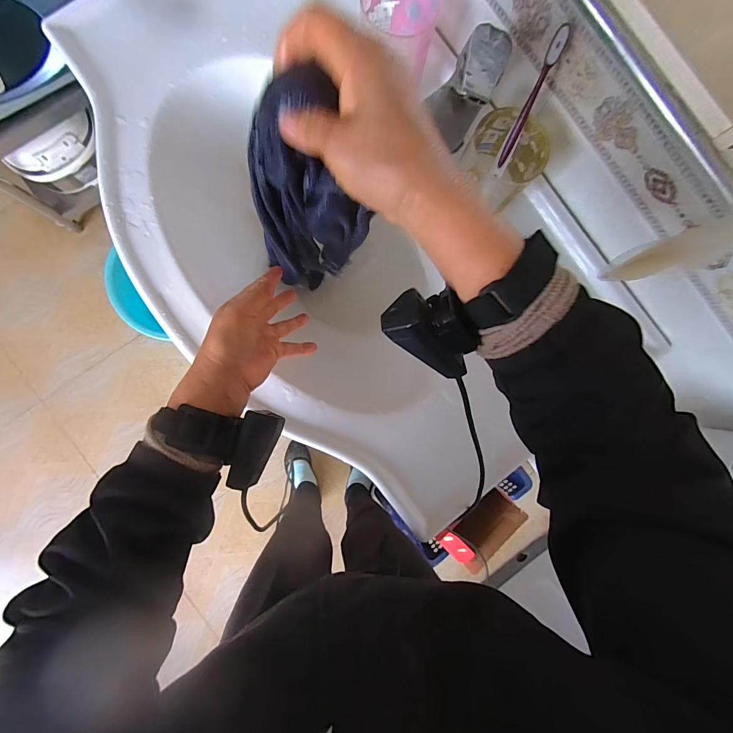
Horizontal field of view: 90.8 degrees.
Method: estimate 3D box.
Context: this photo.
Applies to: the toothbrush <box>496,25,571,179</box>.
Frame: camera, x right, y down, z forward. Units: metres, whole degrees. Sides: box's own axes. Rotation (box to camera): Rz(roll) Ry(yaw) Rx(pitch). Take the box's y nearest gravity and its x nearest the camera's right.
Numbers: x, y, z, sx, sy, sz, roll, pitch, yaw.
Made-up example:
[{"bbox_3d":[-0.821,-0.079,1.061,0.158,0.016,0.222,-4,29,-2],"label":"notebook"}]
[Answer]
[{"bbox_3d":[0.174,-0.276,0.387,0.017,0.133,0.018,10,47,-8],"label":"toothbrush"}]

